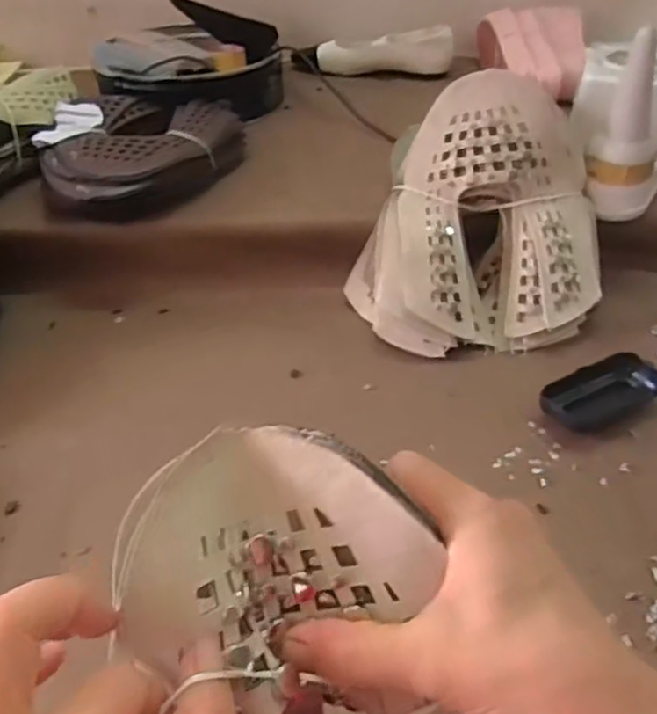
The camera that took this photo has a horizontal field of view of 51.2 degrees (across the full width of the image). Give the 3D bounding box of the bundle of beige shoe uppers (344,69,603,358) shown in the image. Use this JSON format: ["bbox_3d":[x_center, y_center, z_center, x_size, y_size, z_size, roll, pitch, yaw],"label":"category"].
[{"bbox_3d":[0.147,-0.132,0.668,0.246,0.194,0.182,7,41,11],"label":"bundle of beige shoe uppers"}]

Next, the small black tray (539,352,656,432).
[{"bbox_3d":[0.239,0.033,0.610,0.118,0.027,0.056,-20,43,-21],"label":"small black tray"}]

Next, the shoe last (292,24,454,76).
[{"bbox_3d":[0.067,-0.469,1.056,0.242,0.058,0.050,3,40,6],"label":"shoe last"}]

